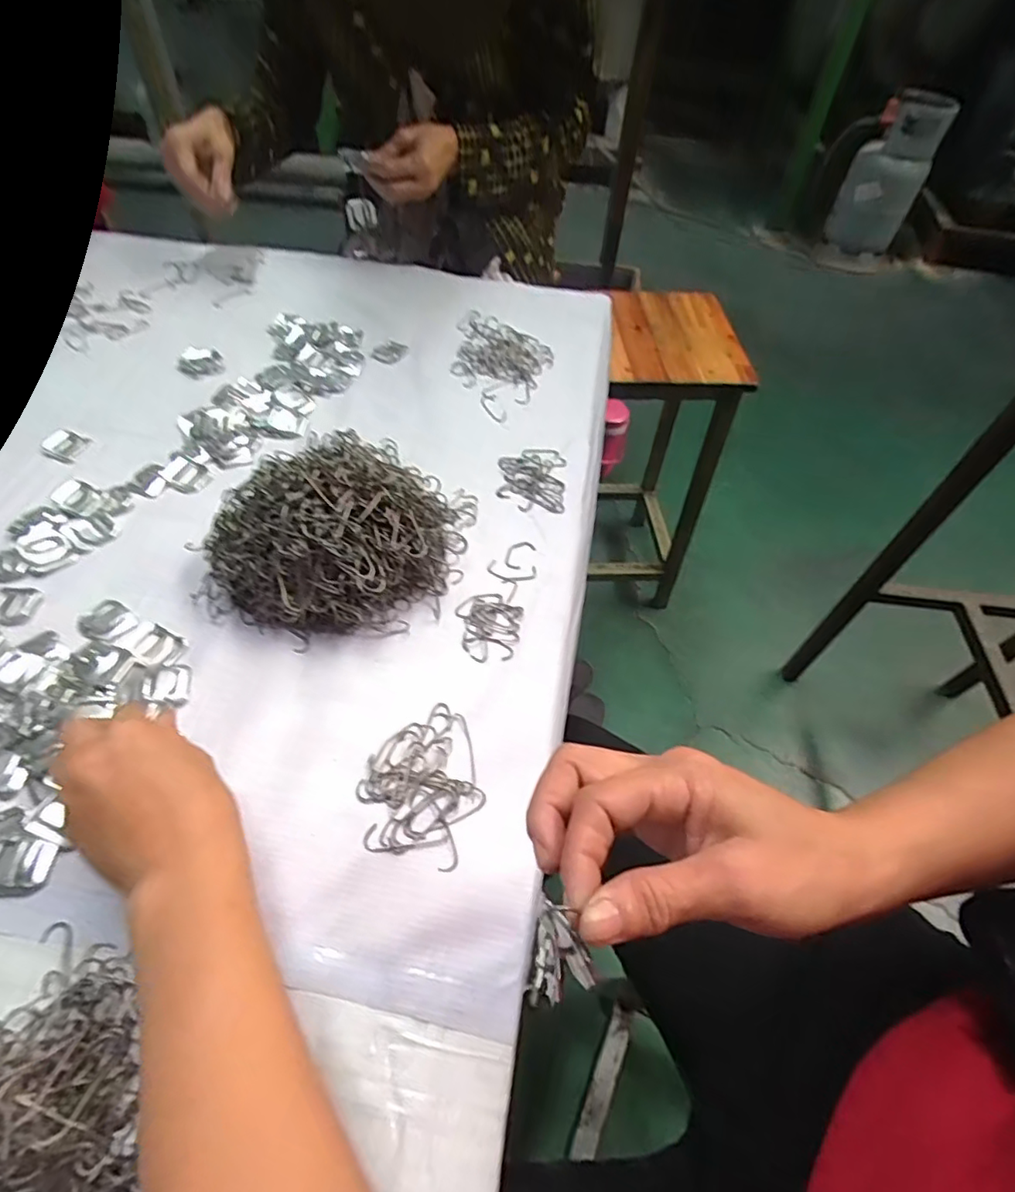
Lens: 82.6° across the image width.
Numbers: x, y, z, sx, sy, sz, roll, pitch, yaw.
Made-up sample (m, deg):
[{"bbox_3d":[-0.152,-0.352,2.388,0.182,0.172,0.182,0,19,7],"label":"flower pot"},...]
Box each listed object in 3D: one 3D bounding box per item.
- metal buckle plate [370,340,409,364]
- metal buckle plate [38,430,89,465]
[{"bbox_3d":[-0.130,-0.269,0.637,0.030,0.006,0.033,30,58,18],"label":"metal buckle plate"},{"bbox_3d":[-0.405,-0.137,0.527,0.033,0.010,0.032,17,55,10],"label":"metal buckle plate"}]

